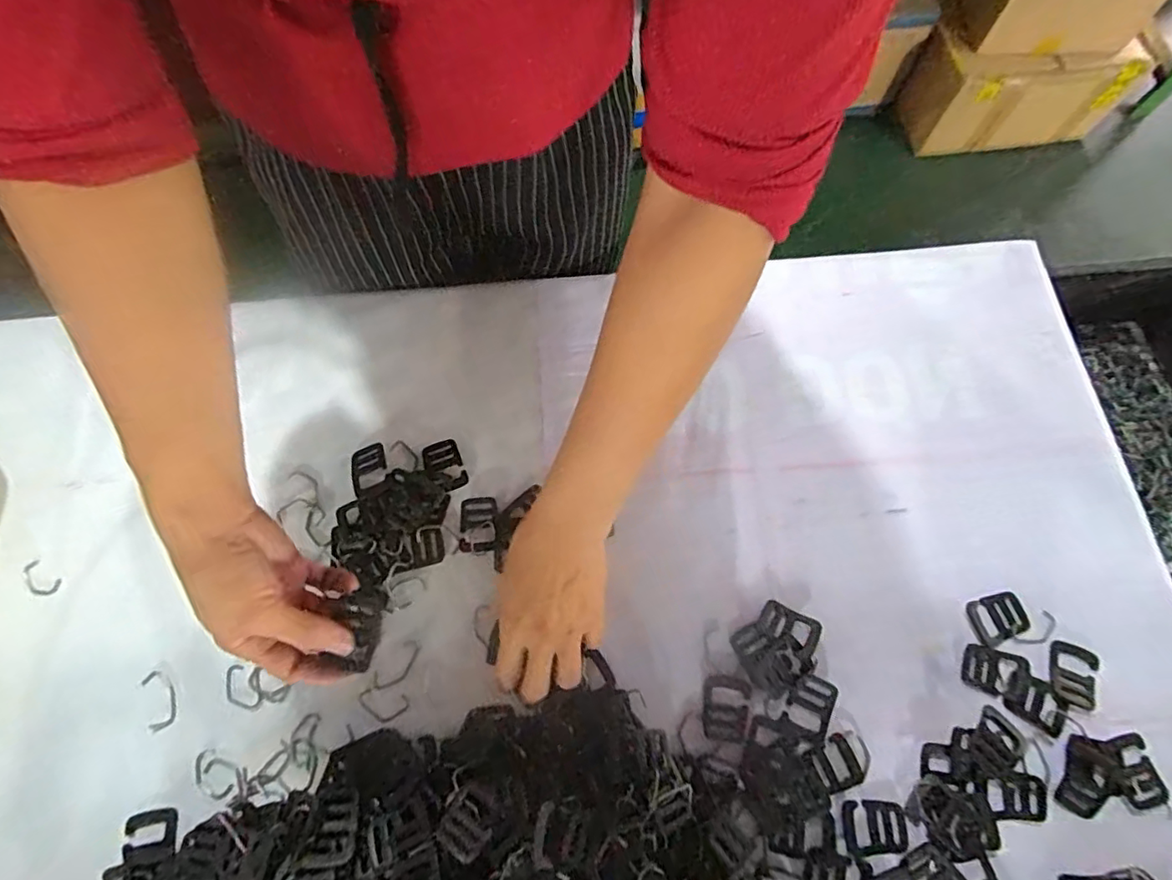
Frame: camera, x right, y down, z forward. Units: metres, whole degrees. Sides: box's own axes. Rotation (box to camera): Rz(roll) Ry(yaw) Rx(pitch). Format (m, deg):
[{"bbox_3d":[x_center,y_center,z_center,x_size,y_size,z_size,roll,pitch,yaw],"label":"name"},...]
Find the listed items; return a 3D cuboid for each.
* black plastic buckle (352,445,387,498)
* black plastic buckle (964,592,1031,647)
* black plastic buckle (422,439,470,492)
[{"bbox_3d":[-0.180,0.024,0.477,0.032,0.006,0.039,-19,71,-6],"label":"black plastic buckle"},{"bbox_3d":[0.311,0.134,0.434,0.041,0.005,0.032,-16,71,-5],"label":"black plastic buckle"},{"bbox_3d":[-0.118,0.021,0.478,0.030,0.004,0.043,-21,71,-7],"label":"black plastic buckle"}]

